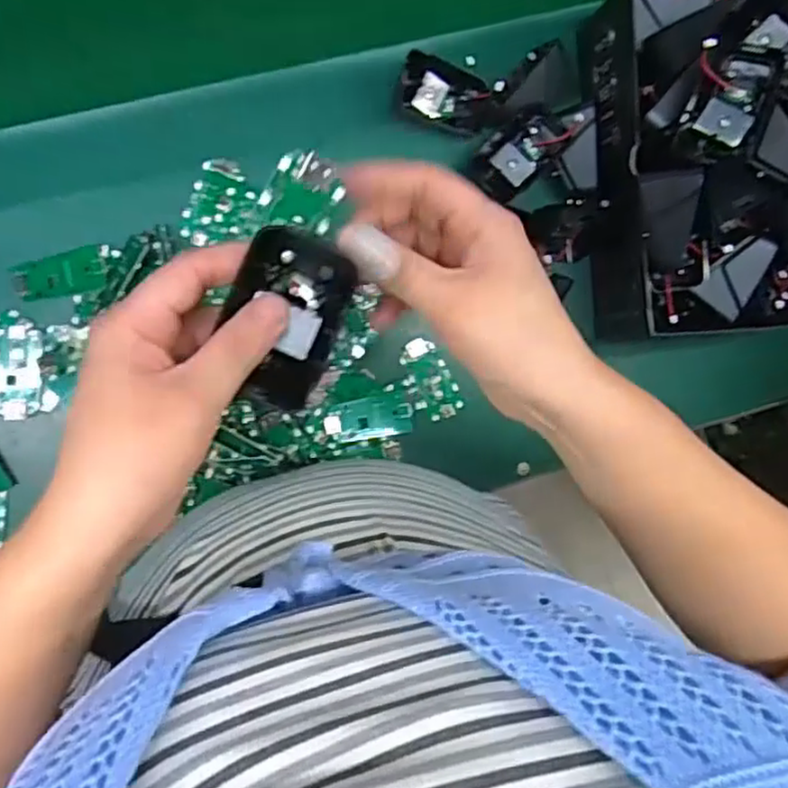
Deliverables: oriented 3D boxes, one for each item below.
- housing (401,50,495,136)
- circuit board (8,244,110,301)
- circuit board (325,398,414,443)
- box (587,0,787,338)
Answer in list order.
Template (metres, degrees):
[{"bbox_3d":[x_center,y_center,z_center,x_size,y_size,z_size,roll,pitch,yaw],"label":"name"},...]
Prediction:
[{"bbox_3d":[0.038,-0.217,0.503,0.068,0.027,0.041,14,92,-9],"label":"housing"},{"bbox_3d":[-0.235,-0.085,0.490,0.069,0.009,0.029,-15,96,-7],"label":"circuit board"},{"bbox_3d":[-0.018,0.019,0.523,0.066,0.008,0.030,-9,95,-7],"label":"circuit board"},{"bbox_3d":[0.254,-0.168,0.475,0.212,0.140,0.240,-3,94,-8],"label":"box"}]

